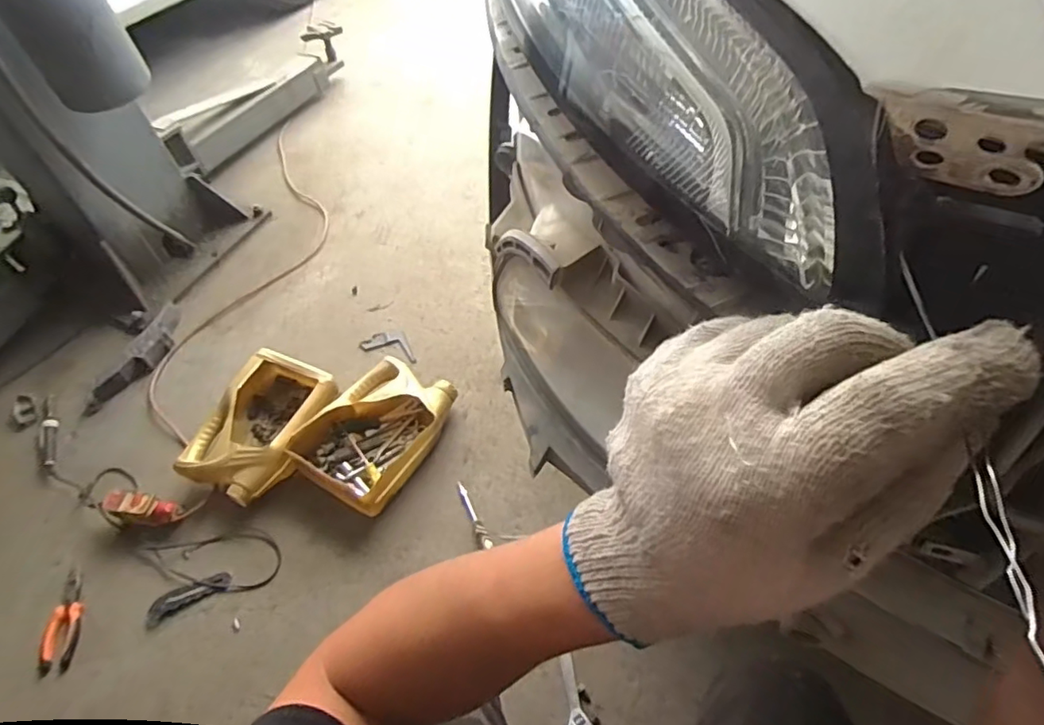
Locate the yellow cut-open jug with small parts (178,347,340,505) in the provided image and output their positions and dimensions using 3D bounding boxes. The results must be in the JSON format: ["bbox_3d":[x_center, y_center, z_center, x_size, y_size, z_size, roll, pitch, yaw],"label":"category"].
[{"bbox_3d":[-0.515,0.122,1.158,0.215,0.111,0.301,14,55,16],"label":"yellow cut-open jug with small parts"}]

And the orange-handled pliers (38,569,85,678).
[{"bbox_3d":[-0.792,0.447,1.010,0.050,0.022,0.169,-9,52,-1],"label":"orange-handled pliers"}]

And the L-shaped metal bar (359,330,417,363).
[{"bbox_3d":[-0.294,-0.045,1.334,0.145,0.008,0.072,15,56,16],"label":"L-shaped metal bar"}]

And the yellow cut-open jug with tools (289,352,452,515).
[{"bbox_3d":[-0.280,0.139,1.151,0.216,0.081,0.295,27,60,24],"label":"yellow cut-open jug with tools"}]

